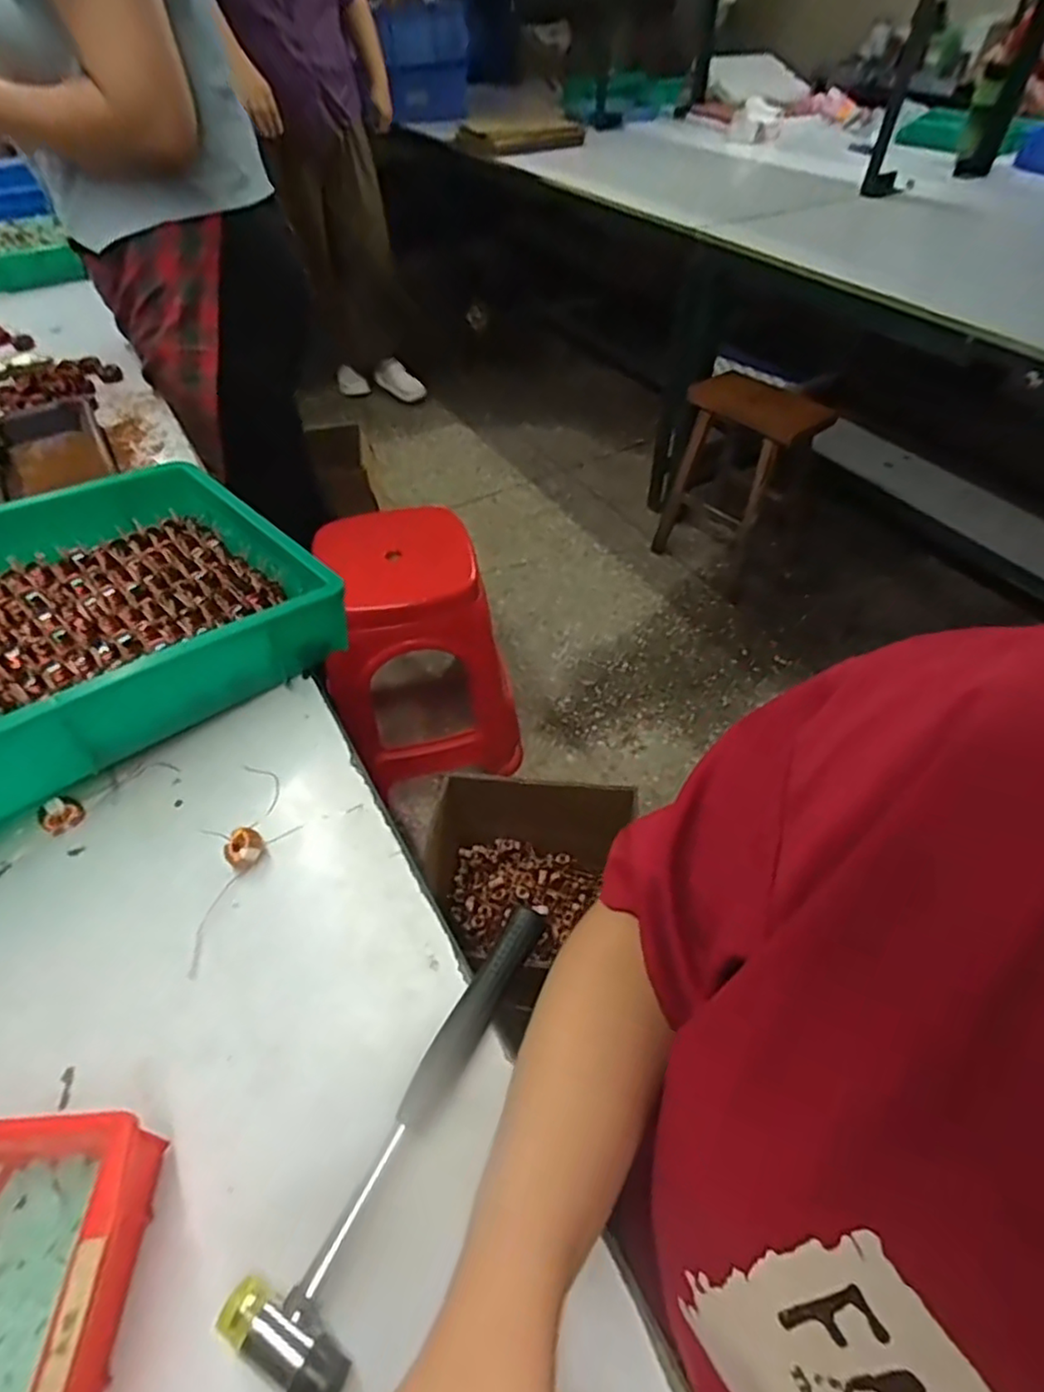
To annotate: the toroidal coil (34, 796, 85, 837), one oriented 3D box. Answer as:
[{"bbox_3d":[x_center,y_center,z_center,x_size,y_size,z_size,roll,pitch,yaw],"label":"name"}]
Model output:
[{"bbox_3d":[-0.335,0.084,0.480,0.015,0.026,0.026,32,56,26],"label":"toroidal coil"}]

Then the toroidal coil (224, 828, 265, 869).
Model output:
[{"bbox_3d":[-0.193,0.105,0.460,0.024,0.023,0.019,-21,51,-17],"label":"toroidal coil"}]

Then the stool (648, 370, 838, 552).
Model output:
[{"bbox_3d":[0.548,-0.539,1.672,0.232,0.462,0.300,-30,54,-23],"label":"stool"}]

